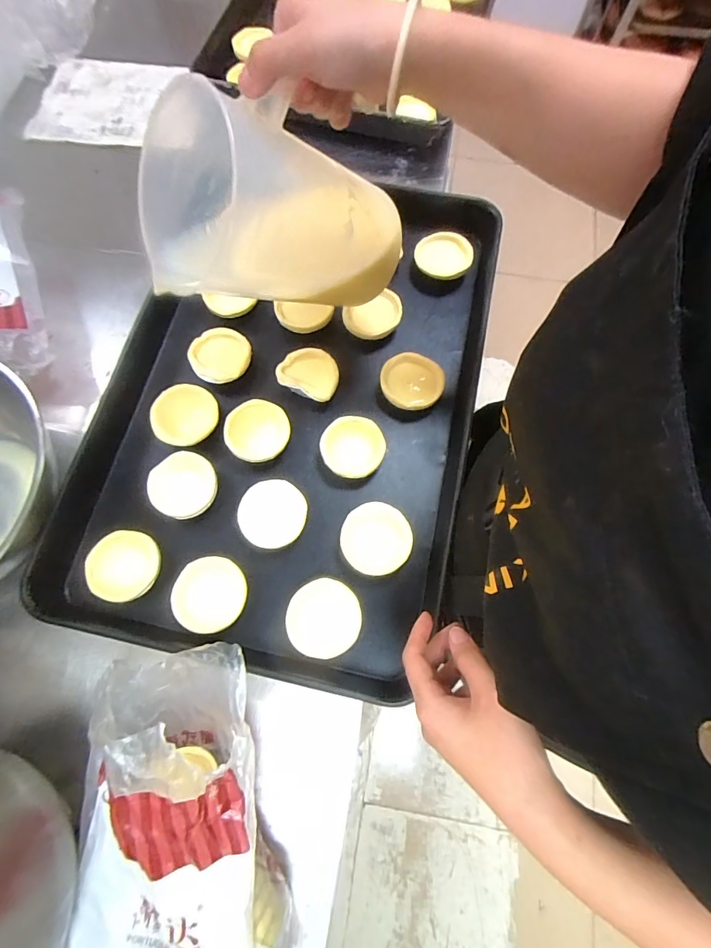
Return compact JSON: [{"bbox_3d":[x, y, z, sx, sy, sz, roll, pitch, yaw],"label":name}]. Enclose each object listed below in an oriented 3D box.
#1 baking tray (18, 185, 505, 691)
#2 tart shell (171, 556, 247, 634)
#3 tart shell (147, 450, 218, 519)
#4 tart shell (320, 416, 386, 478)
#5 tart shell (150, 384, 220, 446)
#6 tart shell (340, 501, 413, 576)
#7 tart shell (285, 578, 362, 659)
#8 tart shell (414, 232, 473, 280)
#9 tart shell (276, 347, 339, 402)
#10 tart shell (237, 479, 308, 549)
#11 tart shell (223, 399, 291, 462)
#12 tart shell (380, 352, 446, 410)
[{"bbox_3d":[-0.073,-0.096,0.504,0.404,0.055,0.582,12,73,4],"label":"baking tray"},{"bbox_3d":[-0.145,0.121,0.437,0.071,0.024,0.070,0,71,-1],"label":"tart shell"},{"bbox_3d":[-0.185,0.014,0.469,0.069,0.022,0.067,0,71,-1],"label":"tart shell"},{"bbox_3d":[-0.003,-0.028,0.491,0.068,0.028,0.068,0,71,-1],"label":"tart shell"},{"bbox_3d":[-0.193,-0.066,0.493,0.066,0.022,0.071,0,71,-1],"label":"tart shell"},{"bbox_3d":[0.021,0.069,0.456,0.071,0.026,0.072,-6,71,-3],"label":"tart shell"},{"bbox_3d":[-0.031,0.143,0.432,0.070,0.030,0.071,-1,71,-1],"label":"tart shell"},{"bbox_3d":[0.113,-0.278,0.566,0.071,0.029,0.069,21,72,6],"label":"tart shell"},{"bbox_3d":[-0.052,-0.117,0.513,0.070,0.025,0.055,25,72,7],"label":"tart shell"},{"bbox_3d":[-0.087,0.044,0.464,0.067,0.025,0.071,0,71,-1],"label":"tart shell"},{"bbox_3d":[-0.109,-0.045,0.491,0.069,0.025,0.069,0,71,-1],"label":"tart shell"},{"bbox_3d":[0.065,-0.105,0.511,0.070,0.024,0.067,0,71,-1],"label":"tart shell"}]

